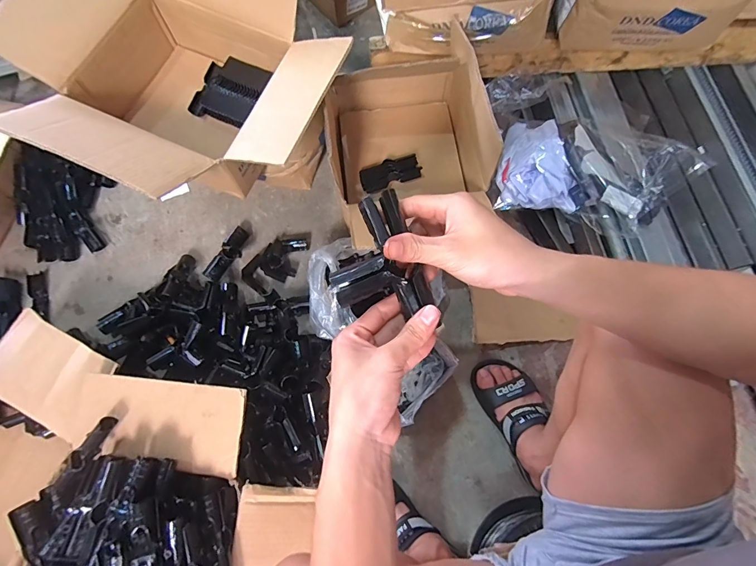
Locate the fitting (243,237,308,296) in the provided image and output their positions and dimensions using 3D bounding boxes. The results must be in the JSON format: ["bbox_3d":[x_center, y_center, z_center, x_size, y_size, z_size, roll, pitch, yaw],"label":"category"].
[{"bbox_3d":[-0.217,-0.045,0.823,0.084,0.036,0.155,39,77,12],"label":"fitting"}]

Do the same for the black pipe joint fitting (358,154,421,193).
[{"bbox_3d":[0.028,-0.244,0.835,0.132,0.023,0.049,-20,73,-6],"label":"black pipe joint fitting"}]

